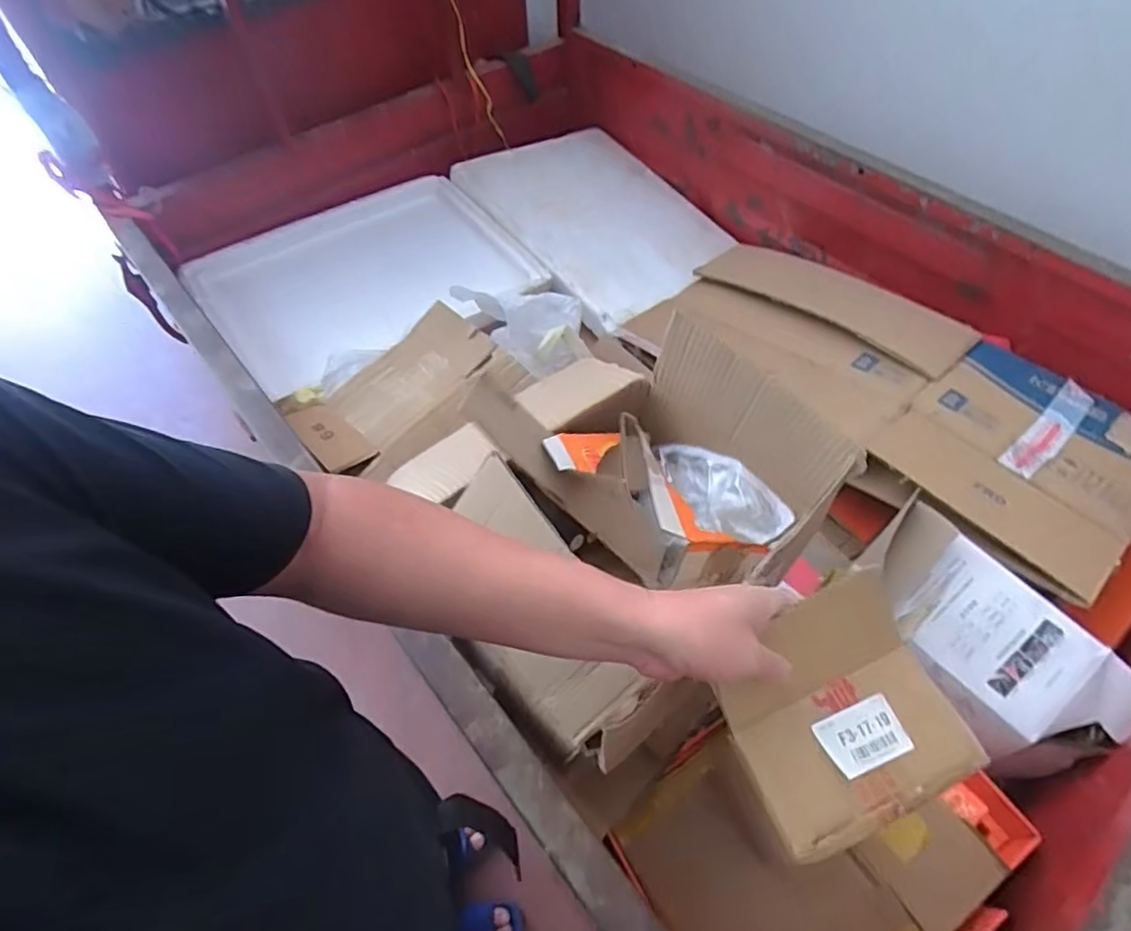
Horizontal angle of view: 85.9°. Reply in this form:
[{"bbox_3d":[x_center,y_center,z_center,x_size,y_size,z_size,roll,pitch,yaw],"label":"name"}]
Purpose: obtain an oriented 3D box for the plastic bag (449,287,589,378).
[{"bbox_3d":[-0.067,-0.236,1.024,0.169,0.108,0.210,-23,57,-14],"label":"plastic bag"}]

